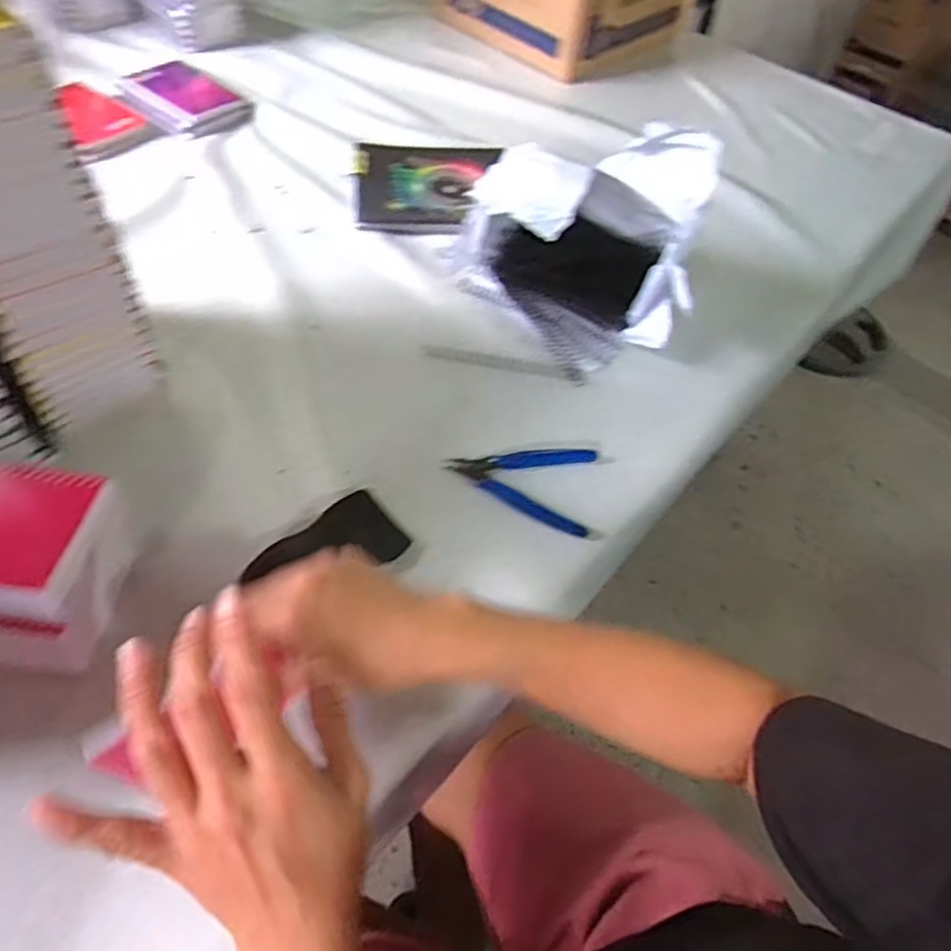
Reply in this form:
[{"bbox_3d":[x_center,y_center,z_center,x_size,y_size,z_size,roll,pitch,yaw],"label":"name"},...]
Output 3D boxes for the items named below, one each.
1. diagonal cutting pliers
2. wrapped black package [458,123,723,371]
[{"bbox_3d":[0.035,0.003,0.537,0.116,0.008,0.083,12,54,4],"label":"diagonal cutting pliers"},{"bbox_3d":[0.090,-0.224,0.608,0.201,0.160,0.184,-6,56,-11],"label":"wrapped black package"}]

